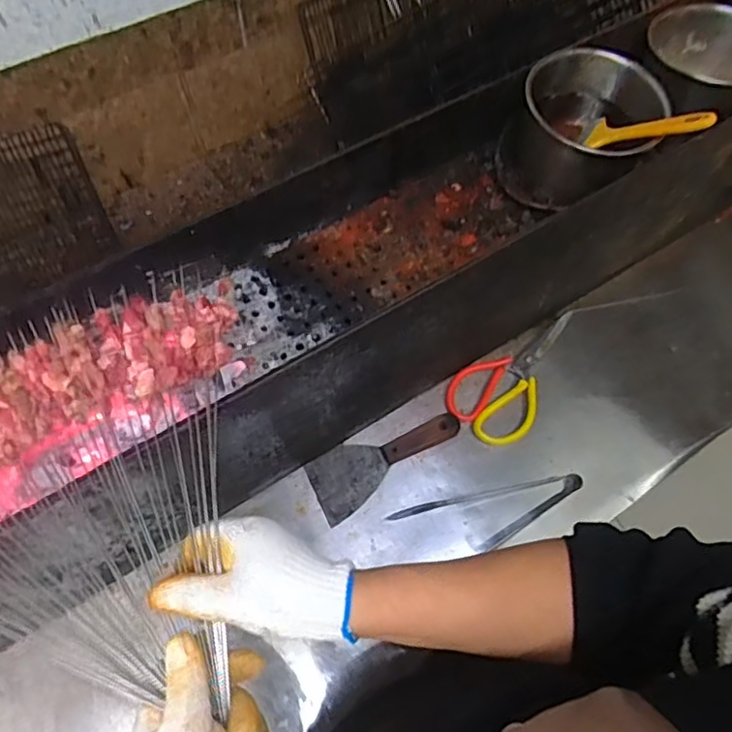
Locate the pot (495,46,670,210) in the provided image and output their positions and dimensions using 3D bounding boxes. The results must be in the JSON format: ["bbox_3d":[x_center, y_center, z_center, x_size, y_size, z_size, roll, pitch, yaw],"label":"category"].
[{"bbox_3d":[0.253,-0.277,0.726,0.153,0.113,0.175,40,69,16],"label":"pot"}]

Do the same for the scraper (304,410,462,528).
[{"bbox_3d":[0.024,0.111,0.757,0.197,0.014,0.081,-28,68,-14],"label":"scraper"}]

